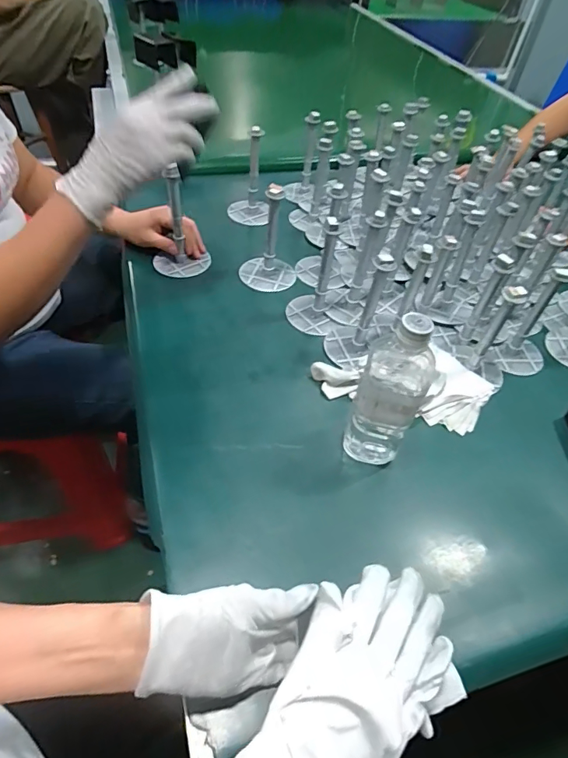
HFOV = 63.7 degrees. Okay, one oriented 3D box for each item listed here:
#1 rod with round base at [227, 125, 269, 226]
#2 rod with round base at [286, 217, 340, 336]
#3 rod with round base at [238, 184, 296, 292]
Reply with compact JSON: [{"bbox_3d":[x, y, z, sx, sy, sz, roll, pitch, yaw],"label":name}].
[{"bbox_3d":[-0.063,-0.374,0.848,0.082,0.166,0.086,2,48,-4],"label":"rod with round base"},{"bbox_3d":[0.051,-0.151,0.653,0.082,0.158,0.088,6,48,-1],"label":"rod with round base"},{"bbox_3d":[-0.023,-0.221,0.714,0.093,0.153,0.075,5,48,-1],"label":"rod with round base"}]

